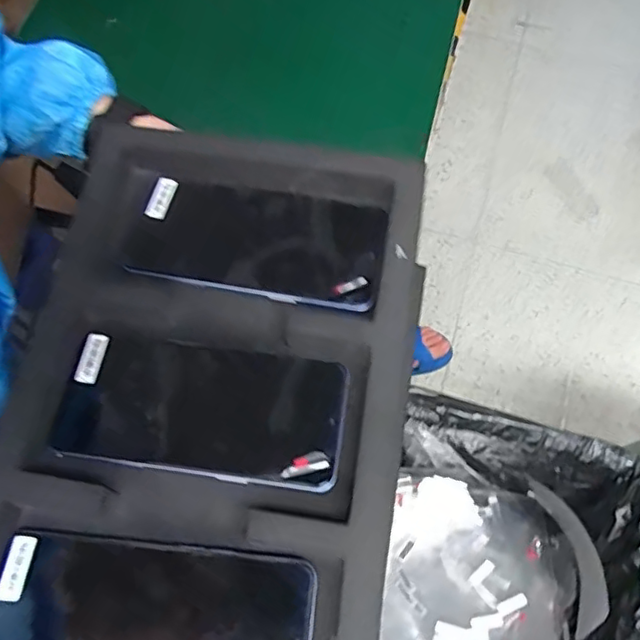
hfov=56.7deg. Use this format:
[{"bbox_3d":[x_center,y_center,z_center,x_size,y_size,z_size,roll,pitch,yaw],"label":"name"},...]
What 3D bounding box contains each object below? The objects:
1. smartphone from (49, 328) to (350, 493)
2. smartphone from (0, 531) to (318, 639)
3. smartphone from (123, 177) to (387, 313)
[{"bbox_3d":[-0.067,0.049,0.335,0.159,0.007,0.075,10,67,4],"label":"smartphone"},{"bbox_3d":[-0.081,0.152,0.291,0.152,0.013,0.075,7,67,2],"label":"smartphone"},{"bbox_3d":[-0.039,-0.052,0.382,0.158,0.012,0.076,9,67,3],"label":"smartphone"}]

